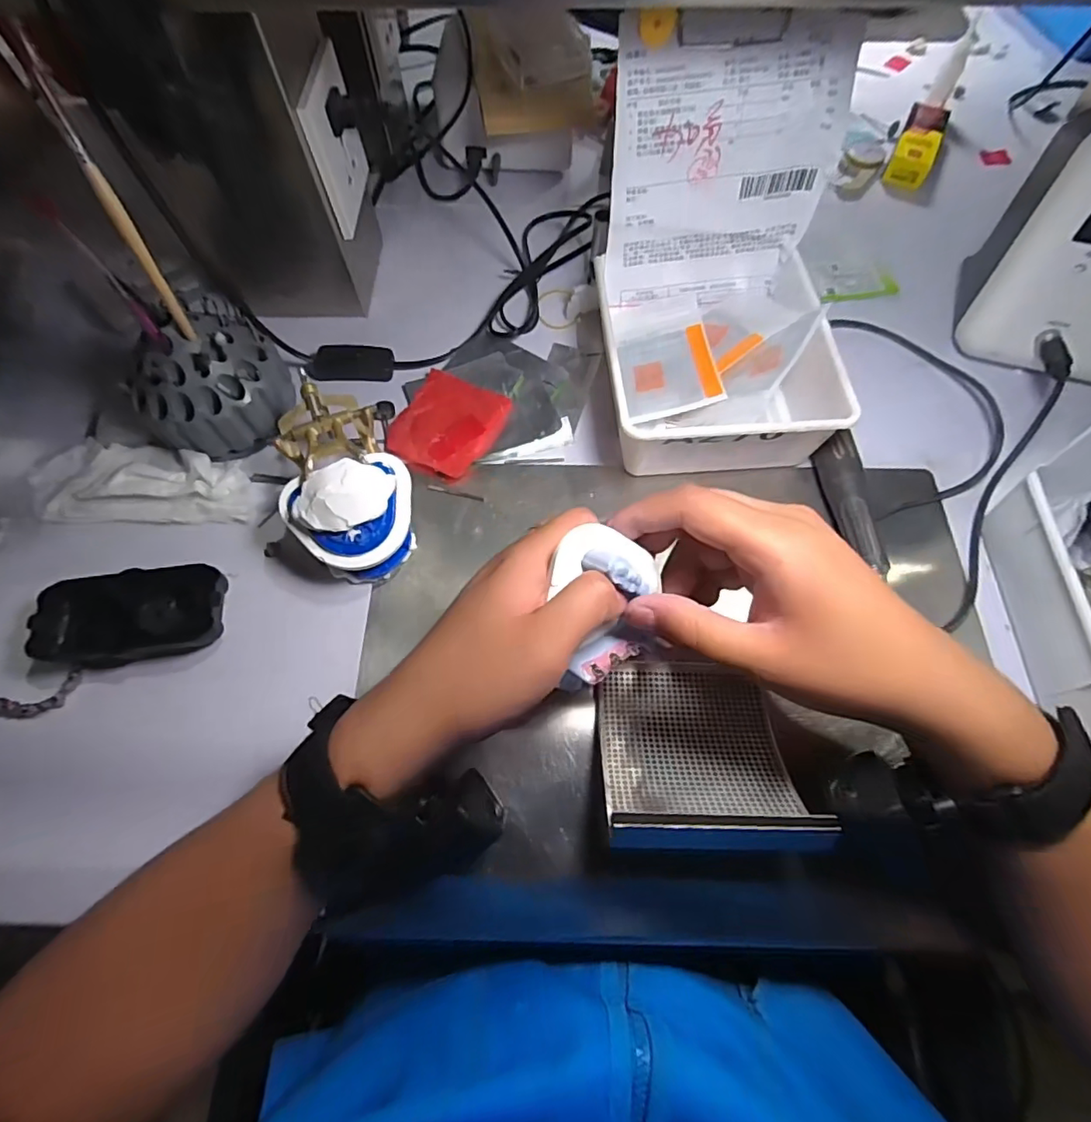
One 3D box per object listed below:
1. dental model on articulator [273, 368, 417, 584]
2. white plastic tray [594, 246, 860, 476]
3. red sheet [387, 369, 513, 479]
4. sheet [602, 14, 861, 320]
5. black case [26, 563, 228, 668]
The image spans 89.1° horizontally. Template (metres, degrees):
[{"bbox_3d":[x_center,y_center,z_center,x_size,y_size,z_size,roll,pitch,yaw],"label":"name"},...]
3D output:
[{"bbox_3d":[-0.131,-0.059,0.368,0.075,0.066,0.134,-13,66,-5],"label":"dental model on articulator"},{"bbox_3d":[0.119,-0.157,0.414,0.152,0.064,0.191,-4,66,-1],"label":"white plastic tray"},{"bbox_3d":[-0.076,-0.104,0.421,0.074,0.005,0.079,25,68,11],"label":"red sheet"},{"bbox_3d":[0.117,-0.259,0.395,0.144,0.177,0.052,-3,66,-1],"label":"sheet"},{"bbox_3d":[-0.257,0.035,0.346,0.110,0.032,0.052,-9,68,-4],"label":"black case"}]

